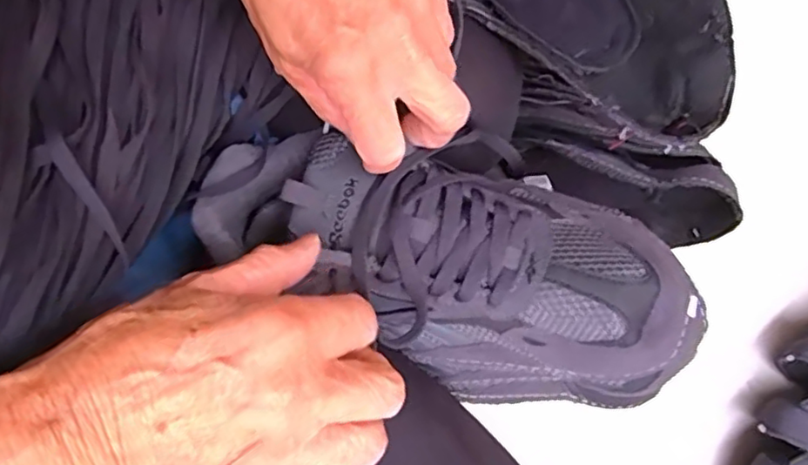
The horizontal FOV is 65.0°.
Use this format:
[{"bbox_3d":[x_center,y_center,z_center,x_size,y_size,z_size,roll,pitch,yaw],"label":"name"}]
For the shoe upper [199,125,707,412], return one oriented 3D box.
[{"bbox_3d":[0.023,0.018,0.322,0.242,0.074,0.102,22,75,-3],"label":"shoe upper"}]

